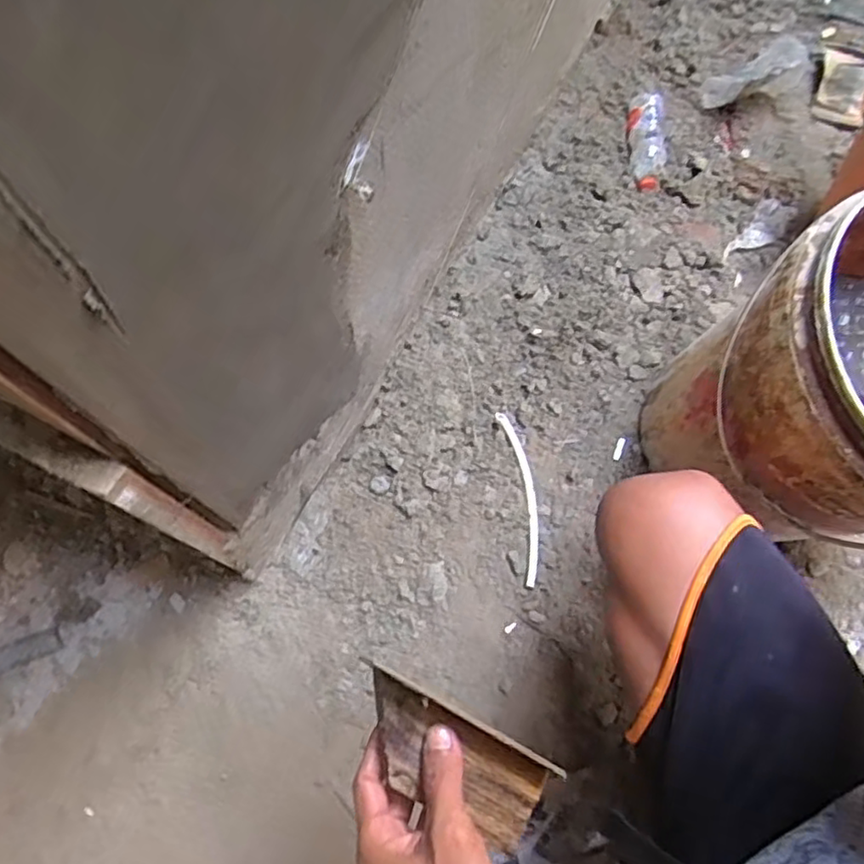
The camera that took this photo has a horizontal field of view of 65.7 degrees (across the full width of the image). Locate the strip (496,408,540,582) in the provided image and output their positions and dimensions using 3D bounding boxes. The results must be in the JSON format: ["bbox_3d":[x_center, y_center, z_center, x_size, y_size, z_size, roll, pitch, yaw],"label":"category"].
[{"bbox_3d":[0.112,0.079,0.815,0.034,0.004,0.208,-4,77,-29],"label":"strip"}]

